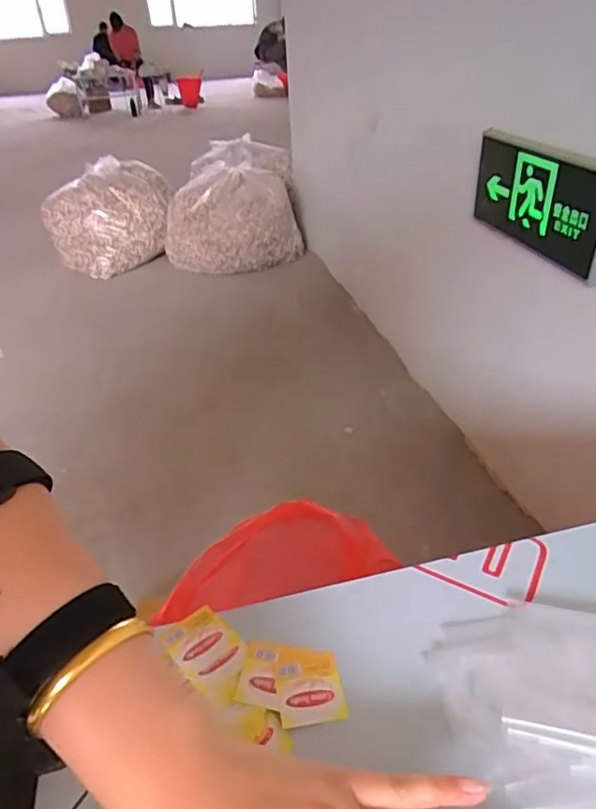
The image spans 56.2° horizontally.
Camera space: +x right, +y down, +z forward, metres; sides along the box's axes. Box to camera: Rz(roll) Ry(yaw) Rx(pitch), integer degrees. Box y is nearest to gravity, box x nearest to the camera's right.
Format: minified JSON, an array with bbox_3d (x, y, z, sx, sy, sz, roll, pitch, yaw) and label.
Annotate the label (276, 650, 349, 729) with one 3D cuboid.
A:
[{"bbox_3d":[0.007,0.171,0.337,0.037,0.004,0.043,-3,31,-7],"label":"label"}]

